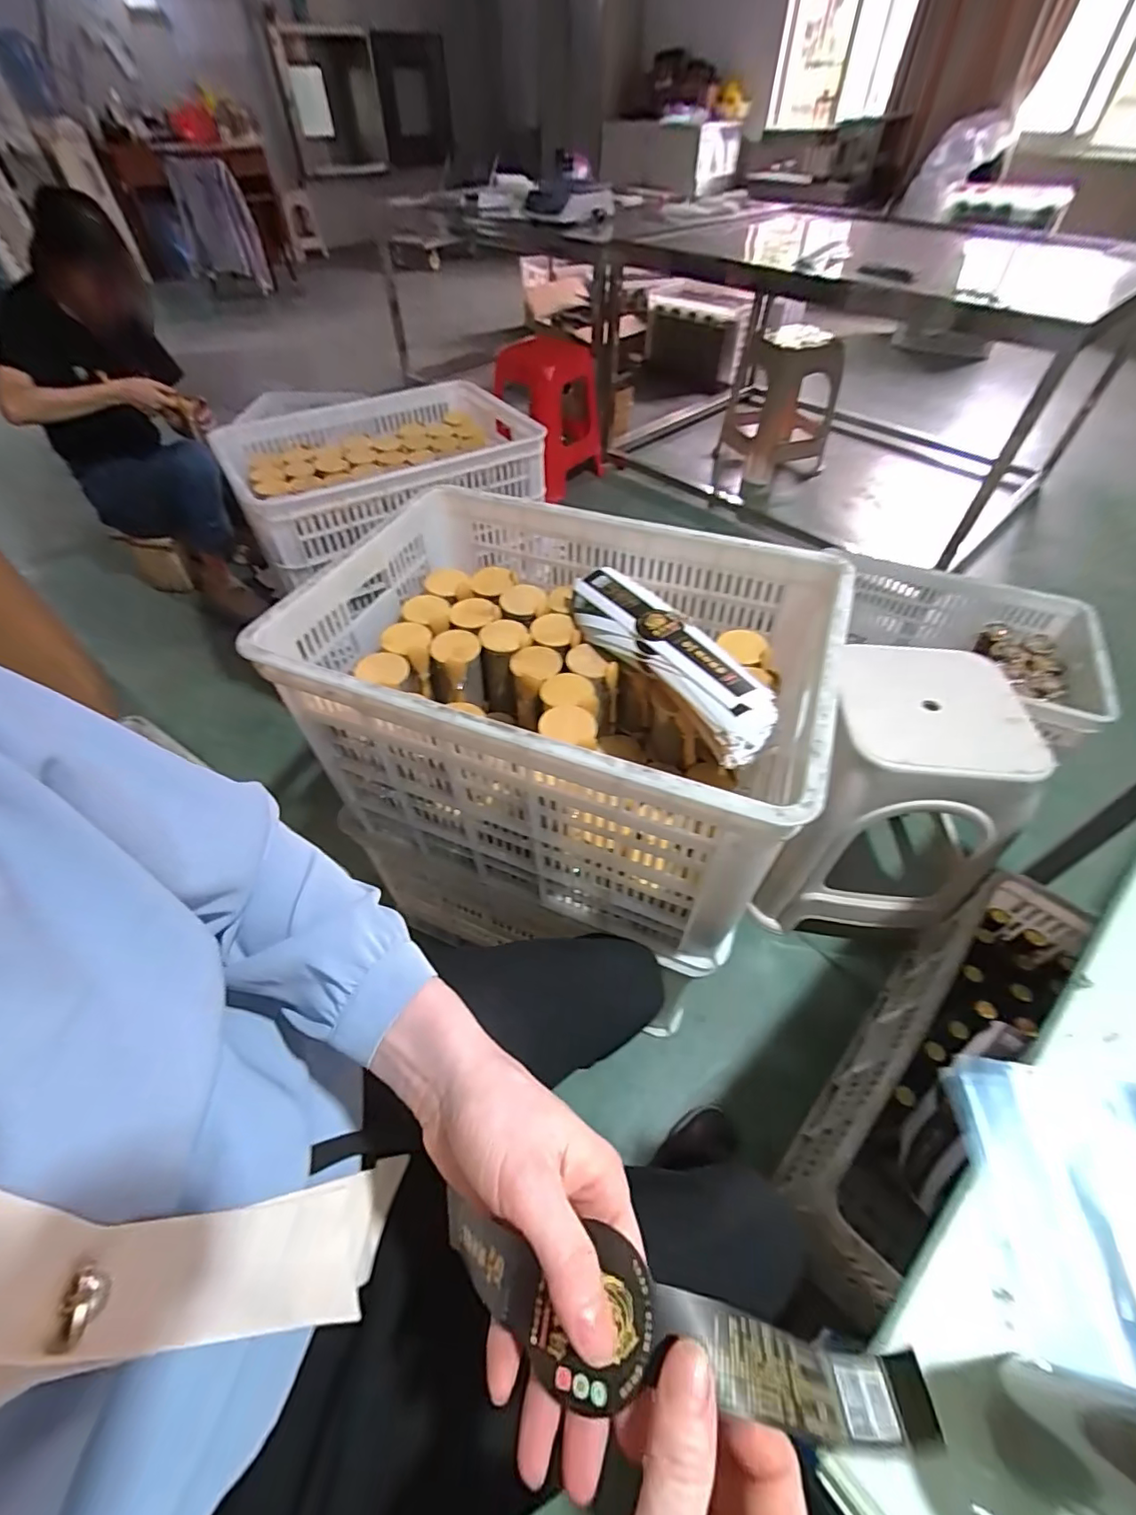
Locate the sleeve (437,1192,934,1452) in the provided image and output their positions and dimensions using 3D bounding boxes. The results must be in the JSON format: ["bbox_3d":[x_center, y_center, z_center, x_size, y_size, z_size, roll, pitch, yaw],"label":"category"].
[{"bbox_3d":[0.038,0.253,0.247,0.219,0.061,0.048,6,53,14],"label":"sleeve"}]

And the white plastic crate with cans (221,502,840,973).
[{"bbox_3d":[-0.005,-0.067,0.774,0.609,0.361,0.449,18,55,15],"label":"white plastic crate with cans"}]

